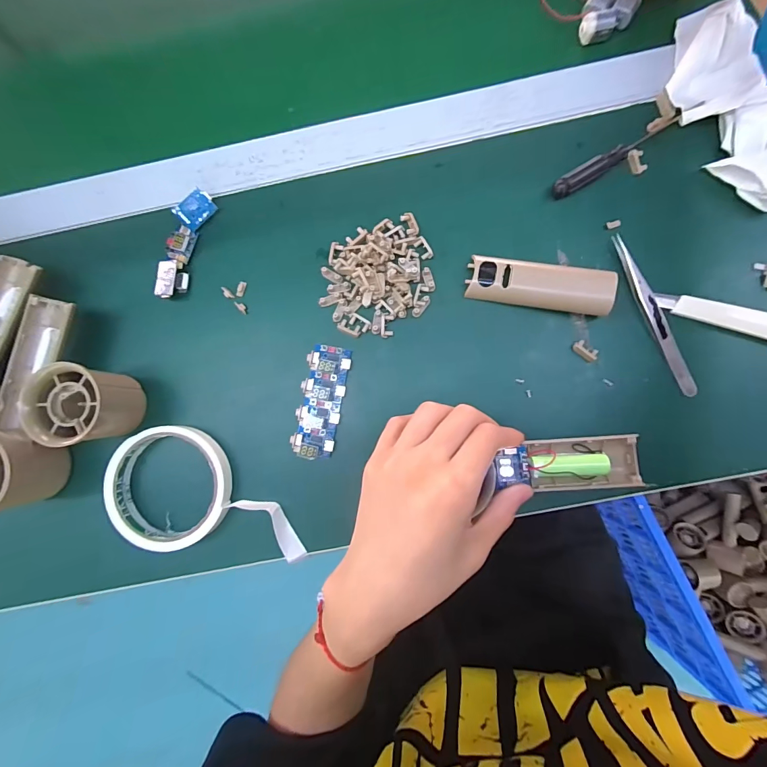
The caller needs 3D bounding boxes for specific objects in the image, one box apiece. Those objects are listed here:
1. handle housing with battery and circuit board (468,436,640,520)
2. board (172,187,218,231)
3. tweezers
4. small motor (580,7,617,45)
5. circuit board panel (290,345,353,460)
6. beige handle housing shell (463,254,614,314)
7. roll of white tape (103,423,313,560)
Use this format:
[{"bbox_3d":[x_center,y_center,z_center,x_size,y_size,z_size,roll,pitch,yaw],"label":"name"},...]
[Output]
[{"bbox_3d":[0.114,0.057,0.254,0.118,0.025,0.036,-7,84,-8],"label":"handle housing with battery and circuit board"},{"bbox_3d":[-0.153,-0.142,0.310,0.031,0.004,0.022,-47,107,-4],"label":"board"},{"bbox_3d":[0.204,-0.052,0.289,0.012,0.012,0.130,-24,84,0],"label":"tweezers"},{"bbox_3d":[0.177,-0.297,0.316,0.026,0.018,0.015,1,85,3],"label":"small motor"},{"bbox_3d":[-0.049,0.014,0.296,0.033,0.011,0.086,10,85,4],"label":"circuit board panel"},{"bbox_3d":[0.117,-0.074,0.289,0.102,0.022,0.032,10,85,4],"label":"beige handle housing shell"},{"bbox_3d":[-0.139,0.098,0.287,0.152,0.022,0.084,43,88,6],"label":"roll of white tape"}]

